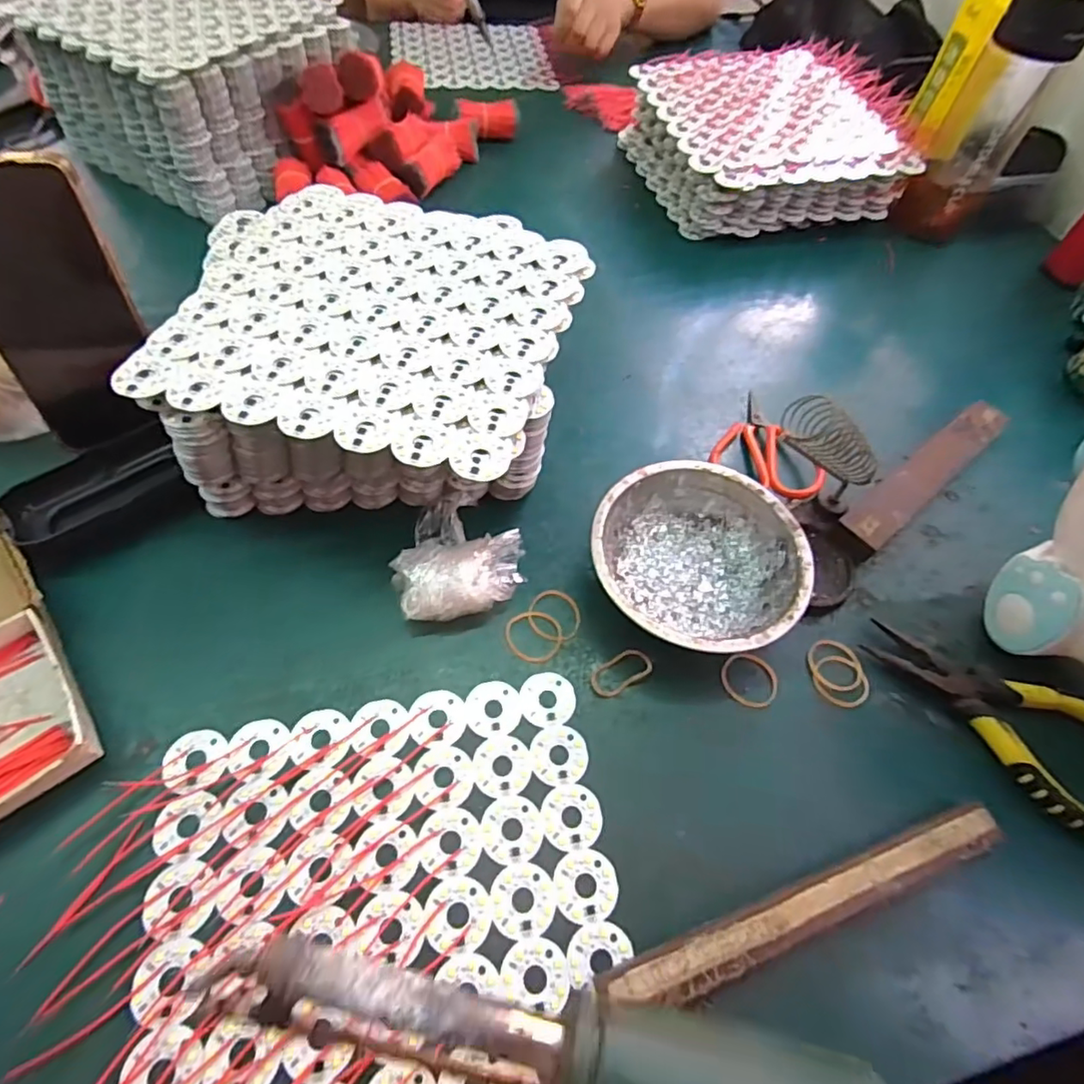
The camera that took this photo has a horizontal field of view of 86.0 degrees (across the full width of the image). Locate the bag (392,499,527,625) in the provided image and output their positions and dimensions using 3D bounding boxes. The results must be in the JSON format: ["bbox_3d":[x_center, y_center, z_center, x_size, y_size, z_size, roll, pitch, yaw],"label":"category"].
[{"bbox_3d":[-0.051,0.009,0.357,0.075,0.034,0.080,-3,59,-7],"label":"bag"}]

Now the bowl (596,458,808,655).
[{"bbox_3d":[0.094,0.013,0.358,0.123,0.041,0.123,2,58,-4],"label":"bowl"}]

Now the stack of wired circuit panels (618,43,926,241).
[{"bbox_3d":[0.243,-0.426,0.621,0.266,0.082,0.227,-6,59,-9],"label":"stack of wired circuit panels"}]

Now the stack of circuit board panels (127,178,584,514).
[{"bbox_3d":[-0.096,-0.125,0.400,0.220,0.104,0.243,11,58,2],"label":"stack of circuit board panels"}]

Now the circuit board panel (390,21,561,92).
[{"bbox_3d":[-0.097,-0.677,0.807,0.211,0.006,0.201,-7,61,-9],"label":"circuit board panel"}]

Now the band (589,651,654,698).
[{"bbox_3d":[0.046,0.076,0.339,0.037,0.004,0.020,-25,63,-19],"label":"band"}]

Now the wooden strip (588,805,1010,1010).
[{"bbox_3d":[0.127,0.171,0.275,0.206,0.016,0.023,-16,61,-14],"label":"wooden strip"}]

